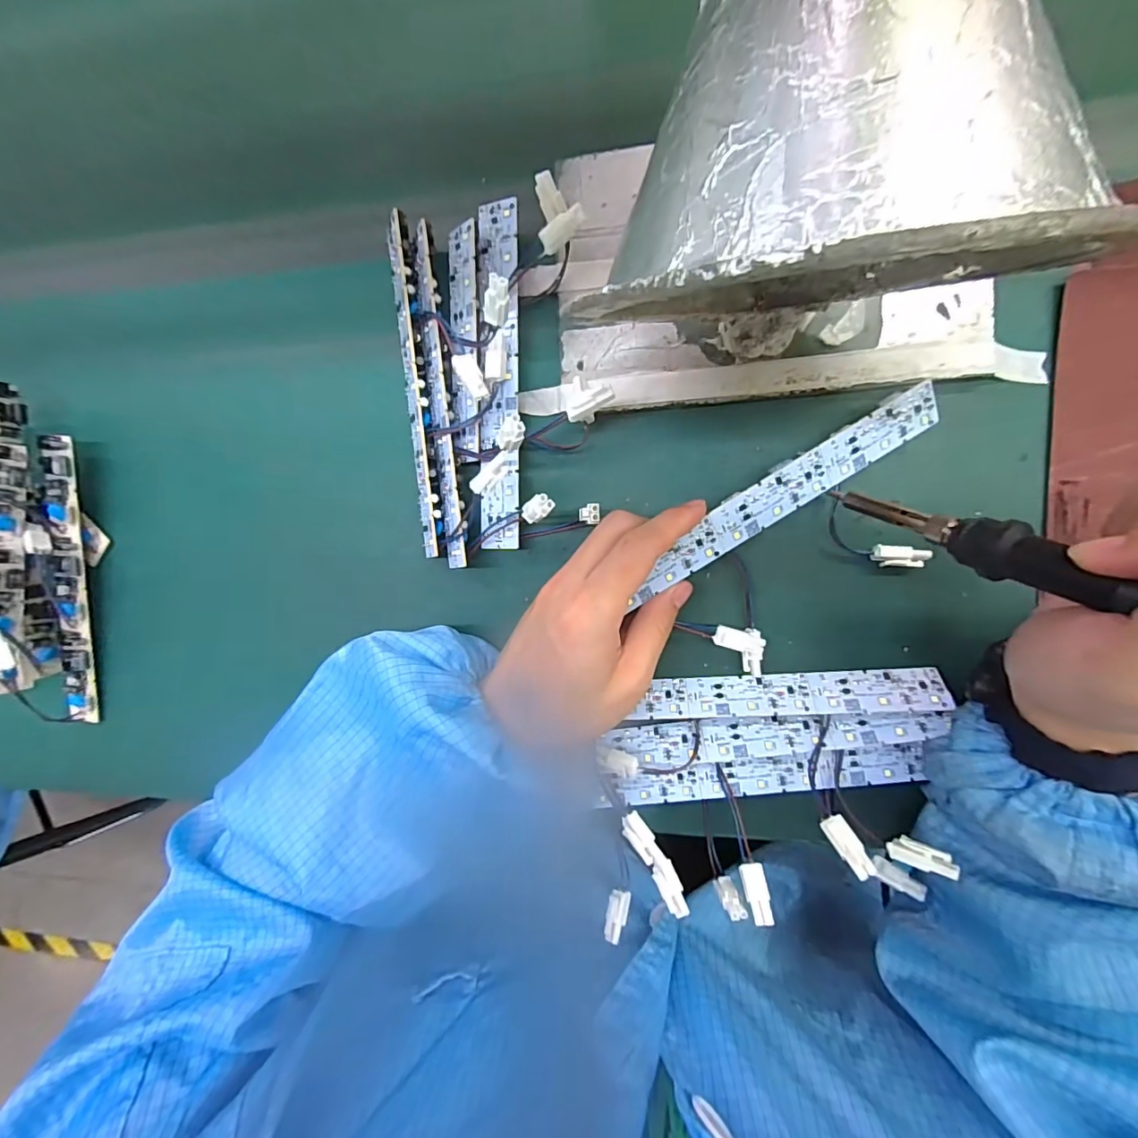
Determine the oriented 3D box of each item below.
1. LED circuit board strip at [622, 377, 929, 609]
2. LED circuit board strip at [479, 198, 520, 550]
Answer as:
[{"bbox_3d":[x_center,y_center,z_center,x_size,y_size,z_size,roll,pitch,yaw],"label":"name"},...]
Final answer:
[{"bbox_3d":[0.109,-0.039,0.257,0.172,0.011,0.023,-33,86,1],"label":"LED circuit board strip"},{"bbox_3d":[-0.040,-0.107,0.287,0.024,0.007,0.190,0,93,15],"label":"LED circuit board strip"}]

